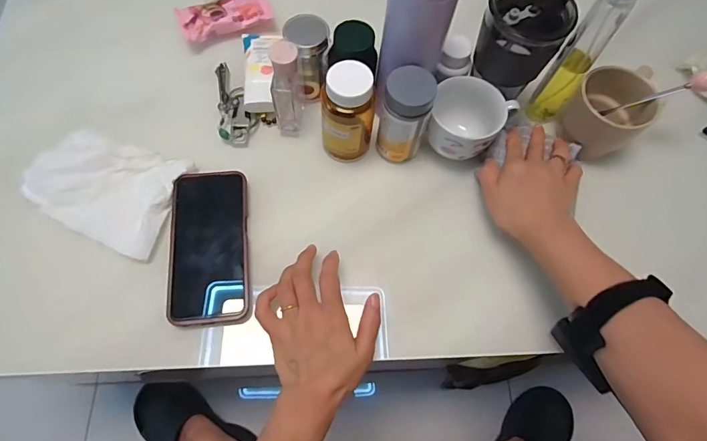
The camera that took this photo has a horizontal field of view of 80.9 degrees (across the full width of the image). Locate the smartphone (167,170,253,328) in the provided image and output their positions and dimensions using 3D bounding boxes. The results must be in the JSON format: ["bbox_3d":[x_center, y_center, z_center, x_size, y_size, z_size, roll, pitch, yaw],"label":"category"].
[{"bbox_3d":[-0.150,0.024,0.432,0.079,0.012,0.165,-6,68,-5],"label":"smartphone"}]

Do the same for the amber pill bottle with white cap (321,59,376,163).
[{"bbox_3d":[-0.005,-0.113,0.447,0.054,0.105,0.049,10,67,1],"label":"amber pill bottle with white cap"}]

